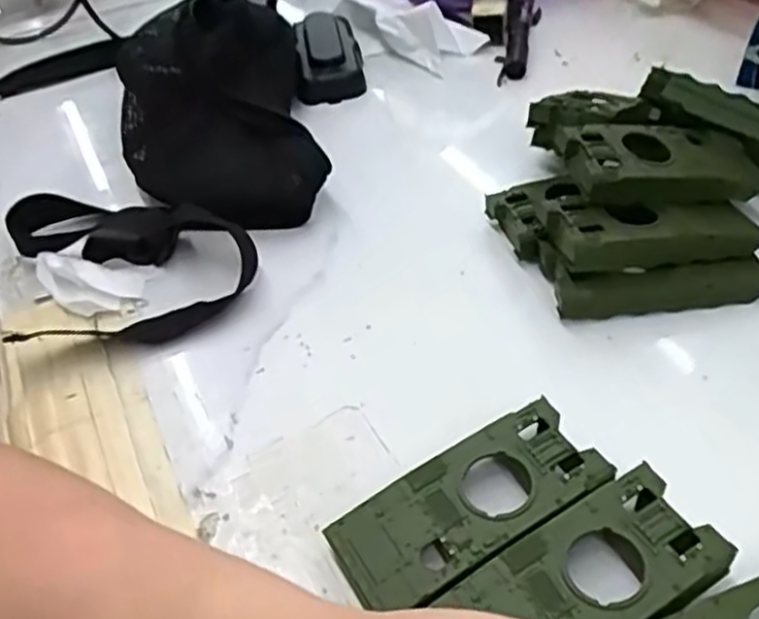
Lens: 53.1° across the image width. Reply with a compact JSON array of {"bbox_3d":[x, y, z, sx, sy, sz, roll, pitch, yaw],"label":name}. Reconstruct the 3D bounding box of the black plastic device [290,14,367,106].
[{"bbox_3d":[-0.039,-0.194,0.579,0.048,0.030,0.095,-7,44,-1],"label":"black plastic device"}]

